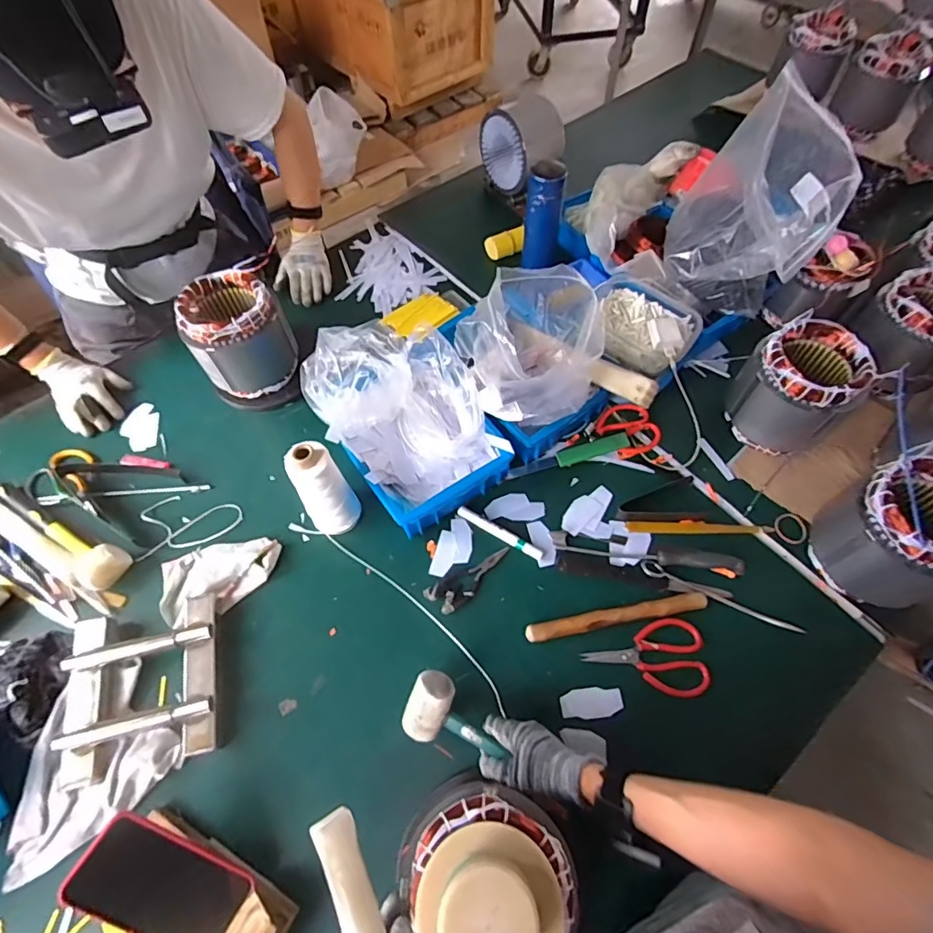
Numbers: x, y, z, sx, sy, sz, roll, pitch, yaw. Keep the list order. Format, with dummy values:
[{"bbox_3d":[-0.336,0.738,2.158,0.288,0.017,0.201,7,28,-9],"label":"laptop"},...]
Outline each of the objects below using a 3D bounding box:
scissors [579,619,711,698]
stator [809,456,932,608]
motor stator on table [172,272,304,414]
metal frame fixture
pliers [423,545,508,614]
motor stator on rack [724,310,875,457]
[{"bbox_3d":[0.235,0.251,0.670,0.158,0.017,0.092,-1,60,1],"label":"scissors"},{"bbox_3d":[0.555,0.091,0.665,0.132,0.166,0.134,0,60,1],"label":"stator"},{"bbox_3d":[-0.371,-0.207,0.860,0.141,0.175,0.135,-1,60,1],"label":"motor stator on table"},{"bbox_3d":[-0.405,0.272,0.641,0.174,0.042,0.188,-12,60,-6],"label":"metal frame fixture"},{"bbox_3d":[0.006,0.158,0.729,0.129,0.010,0.049,-33,65,-17],"label":"pliers"},{"bbox_3d":[0.496,-0.117,0.776,0.142,0.158,0.142,0,60,1],"label":"motor stator on rack"}]

